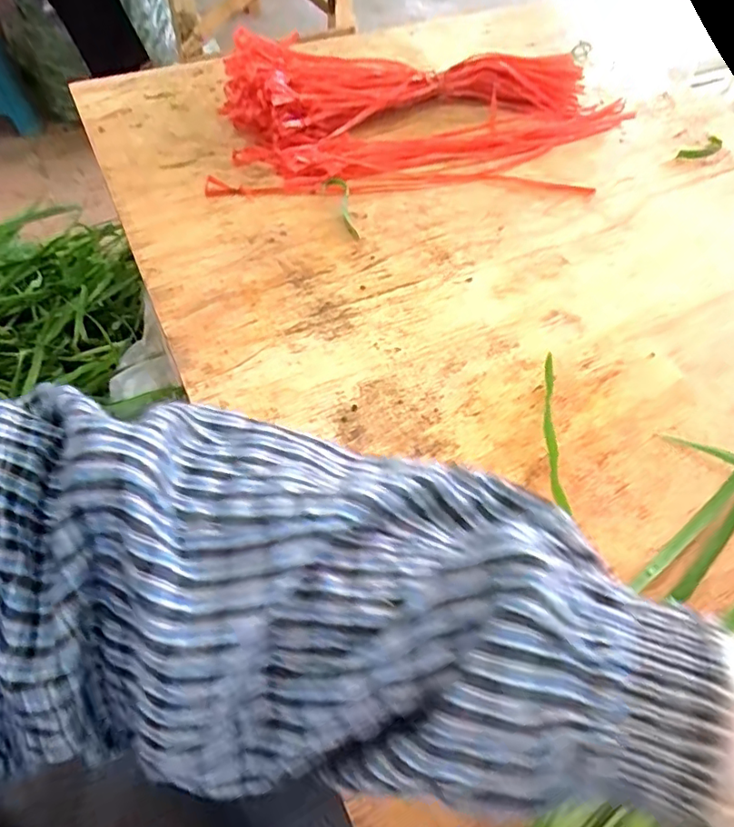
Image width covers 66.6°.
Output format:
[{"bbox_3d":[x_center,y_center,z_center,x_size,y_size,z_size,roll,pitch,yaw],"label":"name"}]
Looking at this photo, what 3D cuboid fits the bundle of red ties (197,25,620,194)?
[{"bbox_3d":[0.056,-0.274,0.501,0.382,0.068,0.181,-2,54,-4],"label":"bundle of red ties"}]

